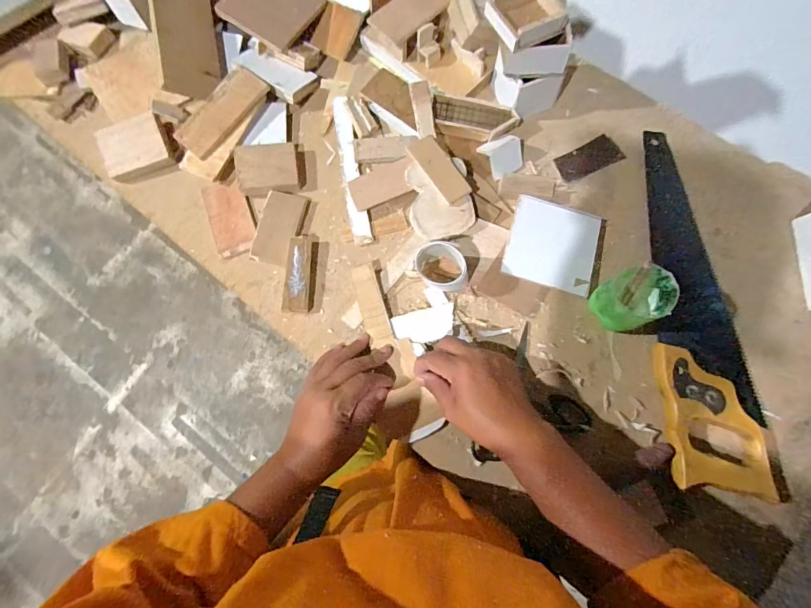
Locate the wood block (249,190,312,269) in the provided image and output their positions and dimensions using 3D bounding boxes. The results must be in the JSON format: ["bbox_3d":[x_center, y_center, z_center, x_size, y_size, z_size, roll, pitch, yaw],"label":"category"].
[{"bbox_3d":[-0.152,-0.093,0.471,0.049,0.015,0.092,12,76,7],"label":"wood block"}]

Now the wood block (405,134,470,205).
[{"bbox_3d":[0.040,-0.155,0.449,0.032,0.006,0.084,-37,94,13],"label":"wood block"}]

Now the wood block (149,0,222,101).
[{"bbox_3d":[-0.283,-0.349,0.498,0.023,0.076,0.156,4,99,39],"label":"wood block"}]

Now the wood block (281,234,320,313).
[{"bbox_3d":[-0.122,-0.037,0.457,0.031,0.023,0.094,3,75,4],"label":"wood block"}]

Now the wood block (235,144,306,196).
[{"bbox_3d":[-0.166,-0.169,0.485,0.078,0.024,0.066,-12,75,0],"label":"wood block"}]

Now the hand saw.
[{"bbox_3d":[0.322,-0.014,0.430,0.103,0.025,0.403,1,75,4],"label":"hand saw"}]

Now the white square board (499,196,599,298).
[{"bbox_3d":[0.170,-0.068,0.449,0.101,0.006,0.095,17,82,1],"label":"white square board"}]

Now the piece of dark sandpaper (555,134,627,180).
[{"bbox_3d":[0.231,-0.184,0.491,0.081,0.006,0.039,-24,75,-3],"label":"piece of dark sandpaper"}]

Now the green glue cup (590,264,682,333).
[{"bbox_3d":[0.234,-0.004,0.406,0.064,0.076,0.057,-18,76,-2],"label":"green glue cup"}]

